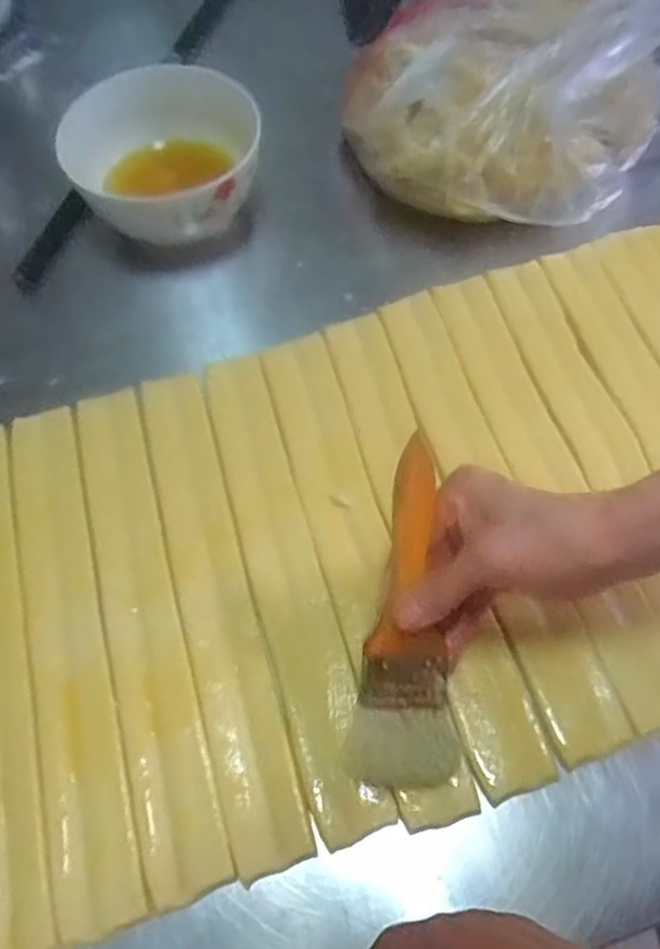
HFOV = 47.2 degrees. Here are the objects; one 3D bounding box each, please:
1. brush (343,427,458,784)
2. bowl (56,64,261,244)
[{"bbox_3d":[0.044,0.072,0.405,0.054,0.026,0.178,5,84,5],"label":"brush"},{"bbox_3d":[-0.121,-0.234,0.587,0.122,0.078,0.130,-1,61,1],"label":"bowl"}]

